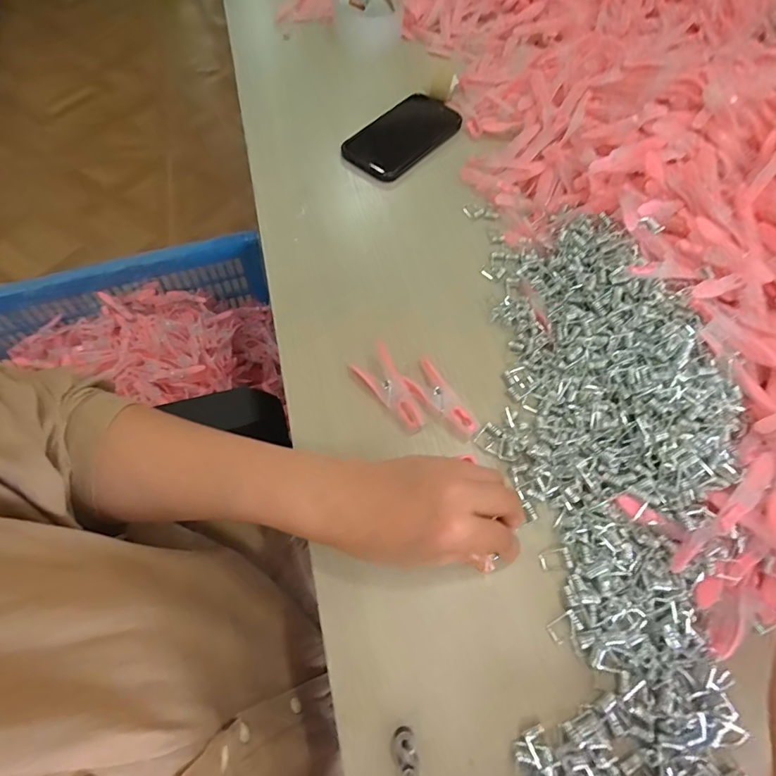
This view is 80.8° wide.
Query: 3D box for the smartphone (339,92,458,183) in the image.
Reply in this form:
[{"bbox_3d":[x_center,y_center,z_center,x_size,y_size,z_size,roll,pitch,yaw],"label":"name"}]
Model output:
[{"bbox_3d":[0.016,-0.296,0.533,0.075,0.012,0.150,40,66,8],"label":"smartphone"}]

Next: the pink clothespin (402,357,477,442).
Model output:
[{"bbox_3d":[0.042,0.011,0.371,0.032,0.013,0.075,-31,67,-15],"label":"pink clothespin"}]

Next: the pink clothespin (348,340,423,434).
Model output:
[{"bbox_3d":[0.002,0.003,0.365,0.031,0.007,0.074,-31,81,-15],"label":"pink clothespin"}]

